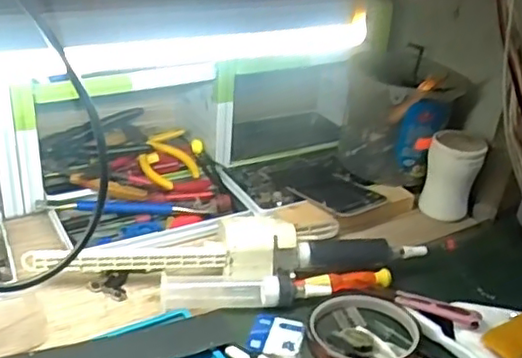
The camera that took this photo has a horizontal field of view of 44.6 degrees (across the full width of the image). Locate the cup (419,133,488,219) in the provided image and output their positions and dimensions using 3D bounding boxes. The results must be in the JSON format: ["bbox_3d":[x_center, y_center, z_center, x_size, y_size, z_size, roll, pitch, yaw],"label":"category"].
[{"bbox_3d":[0.198,-0.008,0.661,0.054,0.072,0.049,14,30,14],"label":"cup"}]

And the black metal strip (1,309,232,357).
[{"bbox_3d":[-0.099,0.122,0.454,0.169,0.006,0.035,-9,32,-25],"label":"black metal strip"}]

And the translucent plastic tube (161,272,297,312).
[{"bbox_3d":[-0.026,0.088,0.515,0.107,0.020,0.030,0,30,-10],"label":"translucent plastic tube"}]

